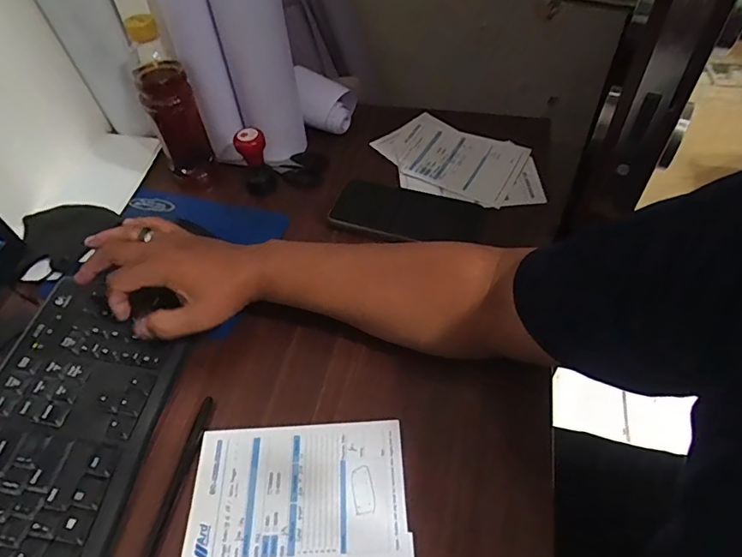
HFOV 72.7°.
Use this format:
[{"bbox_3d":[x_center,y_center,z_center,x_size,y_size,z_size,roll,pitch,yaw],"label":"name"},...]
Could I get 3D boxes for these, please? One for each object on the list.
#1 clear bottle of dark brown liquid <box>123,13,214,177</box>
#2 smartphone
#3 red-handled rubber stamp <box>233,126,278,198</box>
[{"bbox_3d":[-0.226,-0.196,0.570,0.057,0.184,0.062,-22,54,-15],"label":"clear bottle of dark brown liquid"},{"bbox_3d":[0.043,-0.074,0.568,0.164,0.012,0.081,14,53,13],"label":"smartphone"},{"bbox_3d":[-0.133,-0.135,0.584,0.035,0.075,0.031,-26,55,-18],"label":"red-handled rubber stamp"}]

